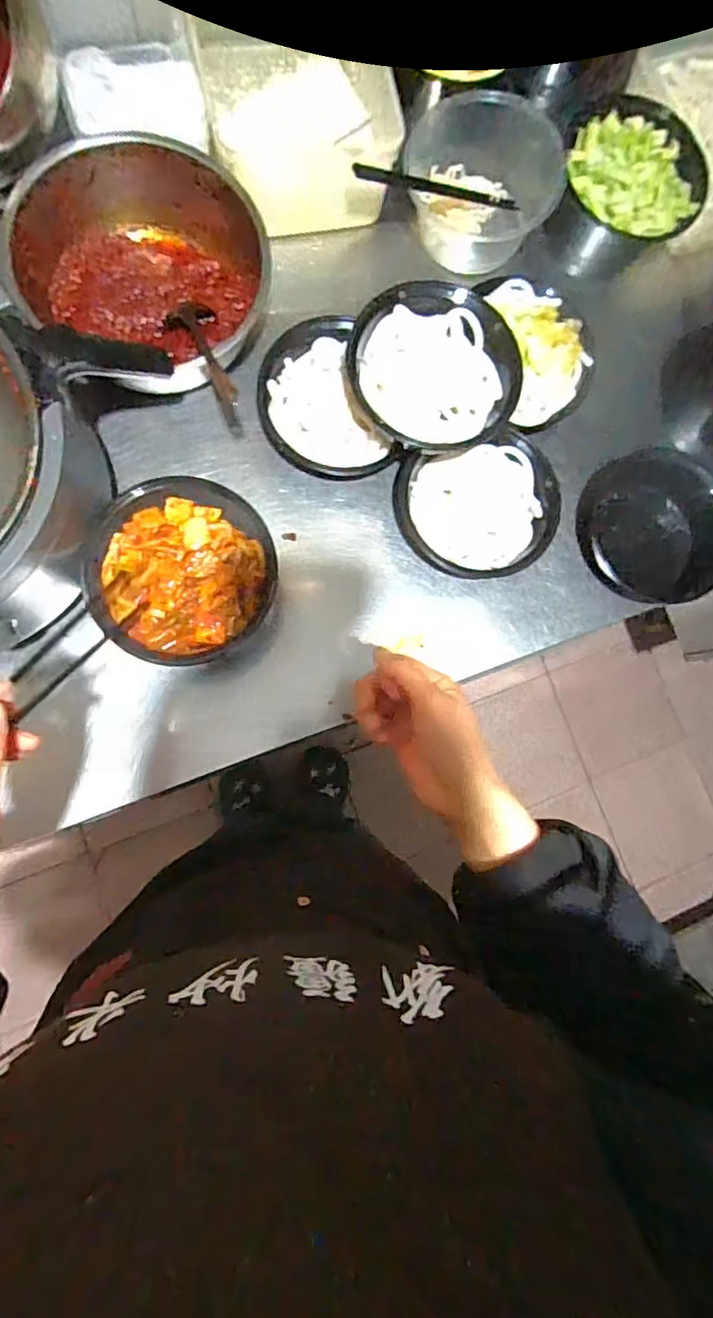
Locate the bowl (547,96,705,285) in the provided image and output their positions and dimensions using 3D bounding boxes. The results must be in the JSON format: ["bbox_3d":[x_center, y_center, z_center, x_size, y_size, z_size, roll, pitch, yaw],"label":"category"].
[{"bbox_3d":[0.306,-0.534,0.660,0.154,0.112,0.144,1,83,-7],"label":"bowl"}]

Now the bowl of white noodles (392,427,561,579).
[{"bbox_3d":[0.131,-0.159,0.621,0.168,0.050,0.142,-15,85,-8],"label":"bowl of white noodles"}]

